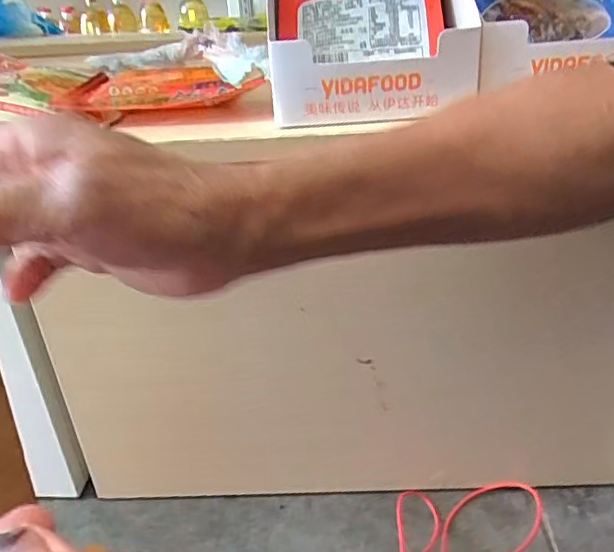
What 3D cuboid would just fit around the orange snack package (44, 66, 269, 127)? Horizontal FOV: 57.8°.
[{"bbox_3d":[-0.101,-0.129,0.390,0.135,0.024,0.058,-3,29,0],"label":"orange snack package"}]

